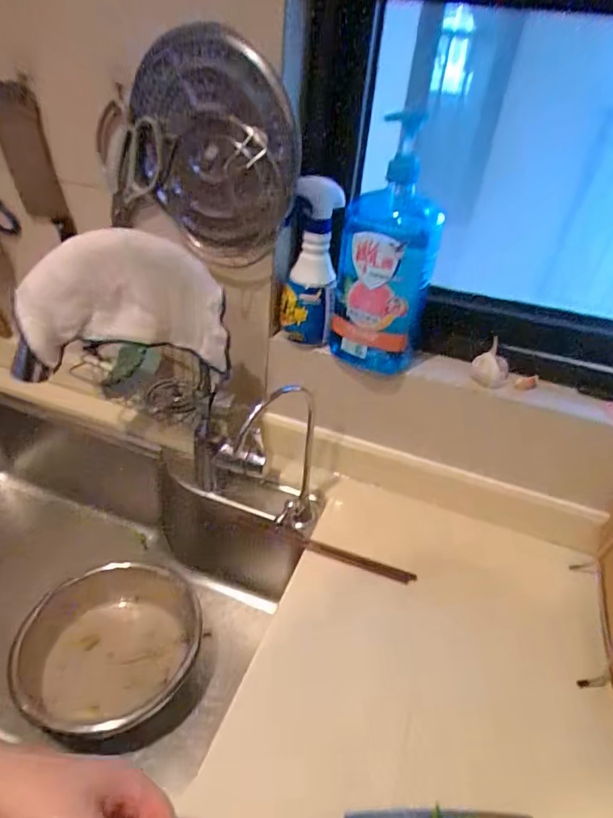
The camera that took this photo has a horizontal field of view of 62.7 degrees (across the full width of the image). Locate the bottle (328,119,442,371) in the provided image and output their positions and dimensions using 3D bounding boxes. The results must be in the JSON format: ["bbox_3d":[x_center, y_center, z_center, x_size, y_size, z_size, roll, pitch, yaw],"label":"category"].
[{"bbox_3d":[0.093,-0.176,0.589,0.107,0.274,0.068,10,36,5],"label":"bottle"}]

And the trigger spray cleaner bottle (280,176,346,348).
[{"bbox_3d":[0.004,-0.175,0.630,0.065,0.203,0.046,4,36,-3],"label":"trigger spray cleaner bottle"}]

